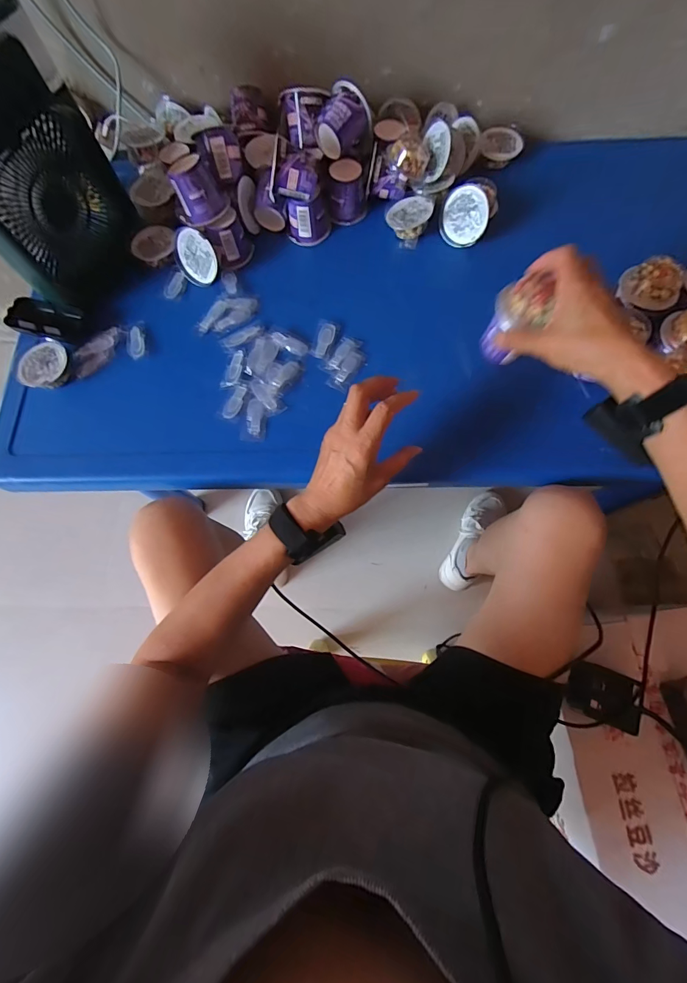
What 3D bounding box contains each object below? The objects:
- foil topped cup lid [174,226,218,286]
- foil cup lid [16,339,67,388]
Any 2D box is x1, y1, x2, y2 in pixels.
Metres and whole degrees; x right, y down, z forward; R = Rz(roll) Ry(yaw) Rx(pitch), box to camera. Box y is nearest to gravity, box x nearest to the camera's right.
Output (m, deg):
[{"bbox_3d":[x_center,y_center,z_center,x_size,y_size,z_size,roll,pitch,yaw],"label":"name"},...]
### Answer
[{"bbox_3d":[-0.214,-0.340,0.561,0.067,0.067,0.013,24,45,7],"label":"foil topped cup lid"},{"bbox_3d":[-0.411,-0.174,0.525,0.057,0.013,0.066,19,73,3],"label":"foil cup lid"}]

